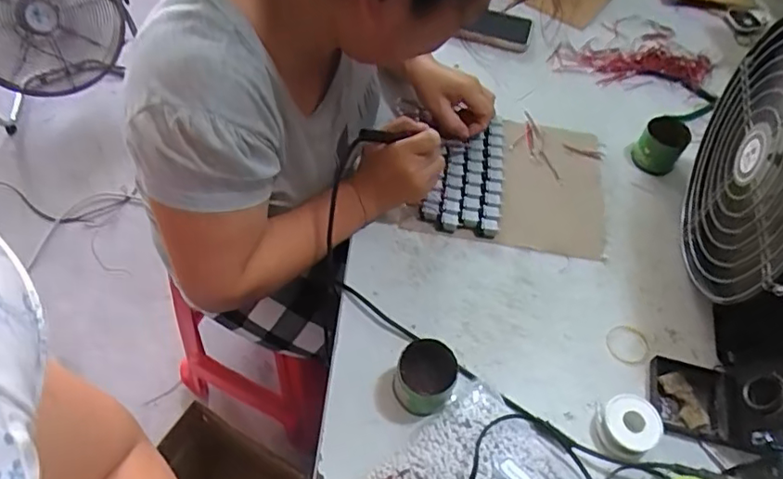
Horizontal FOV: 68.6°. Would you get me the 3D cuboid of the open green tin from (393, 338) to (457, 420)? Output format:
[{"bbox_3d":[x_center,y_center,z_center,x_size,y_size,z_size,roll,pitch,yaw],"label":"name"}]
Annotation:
[{"bbox_3d":[0.031,0.131,0.541,0.053,0.052,0.056,2,54,-3],"label":"open green tin"}]

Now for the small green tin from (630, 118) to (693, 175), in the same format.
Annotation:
[{"bbox_3d":[0.352,-0.123,0.748,0.054,0.054,0.050,2,54,-3],"label":"small green tin"}]

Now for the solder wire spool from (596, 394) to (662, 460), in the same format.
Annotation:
[{"bbox_3d":[0.227,0.178,0.546,0.057,0.026,0.052,-11,56,-12],"label":"solder wire spool"}]

